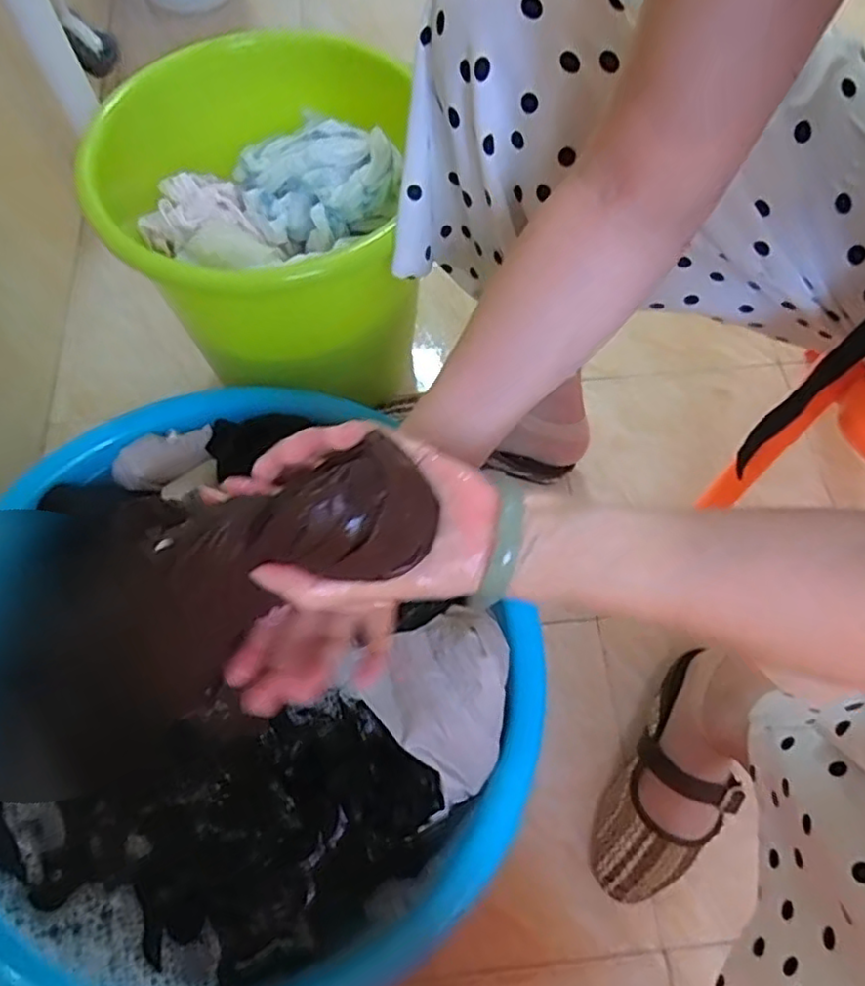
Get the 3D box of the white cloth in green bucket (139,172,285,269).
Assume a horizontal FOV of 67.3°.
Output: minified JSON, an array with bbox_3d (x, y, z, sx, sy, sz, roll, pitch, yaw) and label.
[{"bbox_3d":[-0.217,-0.256,0.629,0.102,0.045,0.138,-28,70,-12],"label":"white cloth in green bucket"}]

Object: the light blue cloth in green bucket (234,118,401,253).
[{"bbox_3d":[-0.112,-0.311,0.631,0.149,0.077,0.139,-17,68,-8],"label":"light blue cloth in green bucket"}]

